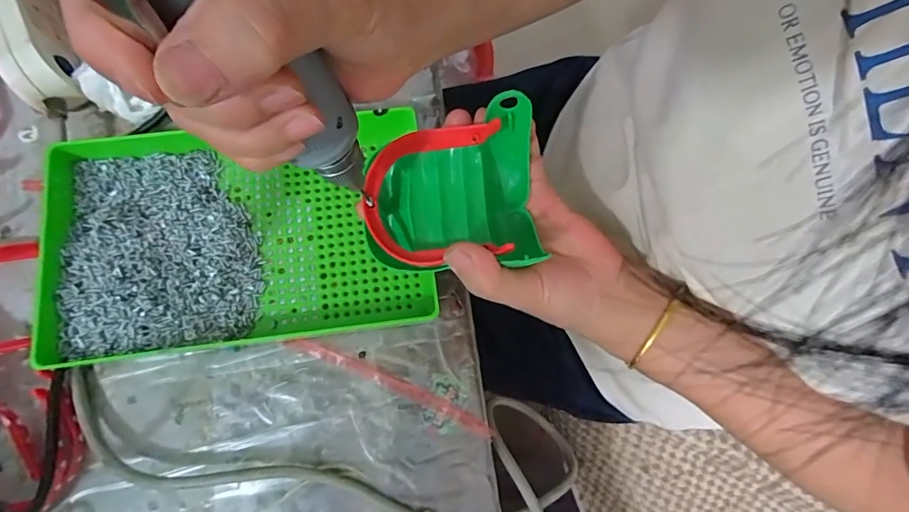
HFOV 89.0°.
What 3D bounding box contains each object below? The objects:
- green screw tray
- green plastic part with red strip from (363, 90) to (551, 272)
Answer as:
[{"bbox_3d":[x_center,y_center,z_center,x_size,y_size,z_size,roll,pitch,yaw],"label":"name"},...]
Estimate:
[{"bbox_3d":[-0.143,-0.015,0.315,0.242,0.034,0.150,-8,77,-4],"label":"green screw tray"},{"bbox_3d":[-0.001,-0.032,0.258,0.094,0.051,0.079,-7,76,-3],"label":"green plastic part with red strip"}]

